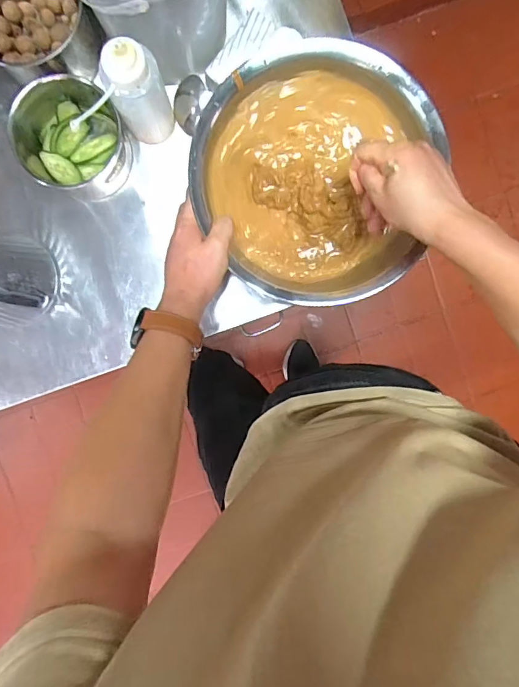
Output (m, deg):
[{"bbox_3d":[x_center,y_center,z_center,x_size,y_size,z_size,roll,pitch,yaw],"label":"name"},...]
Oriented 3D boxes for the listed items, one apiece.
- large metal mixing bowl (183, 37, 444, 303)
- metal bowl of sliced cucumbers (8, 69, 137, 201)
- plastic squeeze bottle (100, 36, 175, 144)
[{"bbox_3d":[0.070,-0.210,0.586,0.271,0.123,0.261,0,93,-1],"label":"large metal mixing bowl"},{"bbox_3d":[-0.249,-0.266,0.608,0.129,0.128,0.124,0,93,-1],"label":"metal bowl of sliced cucumbers"},{"bbox_3d":[-0.147,-0.305,0.571,0.065,0.154,0.054,-20,93,0],"label":"plastic squeeze bottle"}]

